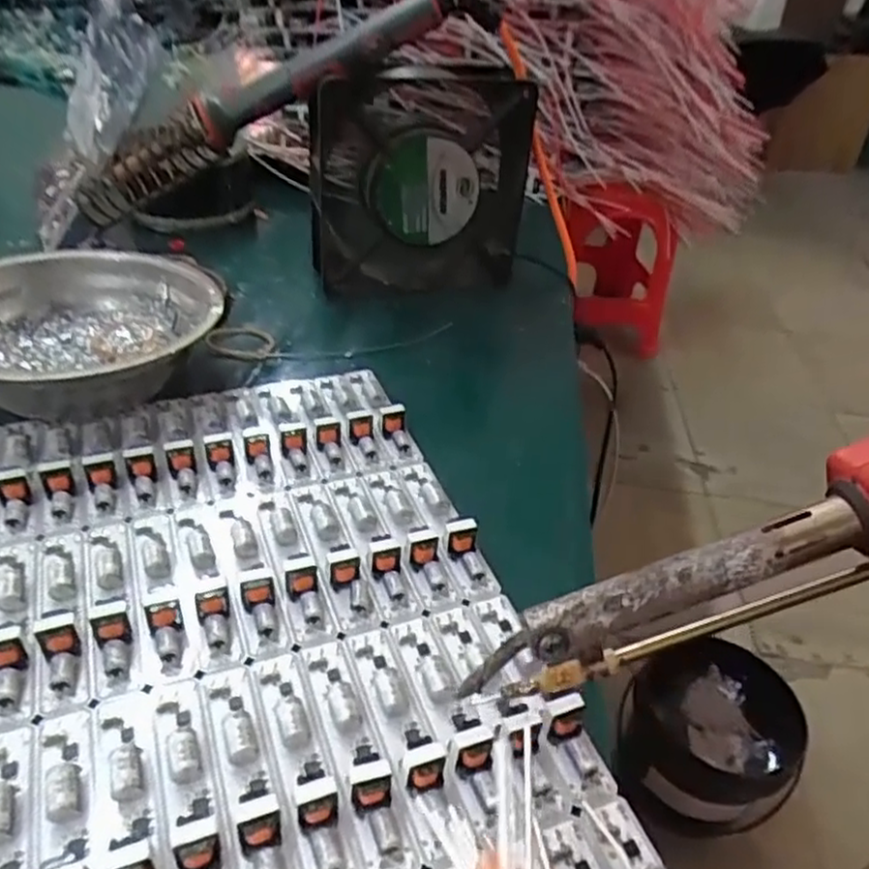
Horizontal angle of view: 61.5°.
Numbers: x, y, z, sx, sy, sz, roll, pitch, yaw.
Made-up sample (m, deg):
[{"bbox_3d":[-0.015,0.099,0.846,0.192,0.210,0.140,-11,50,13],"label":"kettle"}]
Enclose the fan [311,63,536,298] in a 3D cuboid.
[{"bbox_3d":[-0.007,-0.148,0.434,0.128,0.128,0.040,-2,39,-13],"label":"fan"}]

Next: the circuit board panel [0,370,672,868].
[{"bbox_3d":[-0.067,0.069,0.225,0.190,0.016,0.296,-10,41,-22],"label":"circuit board panel"}]

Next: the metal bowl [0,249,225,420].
[{"bbox_3d":[-0.164,-0.046,0.336,0.122,0.039,0.125,5,37,-4],"label":"metal bowl"}]

